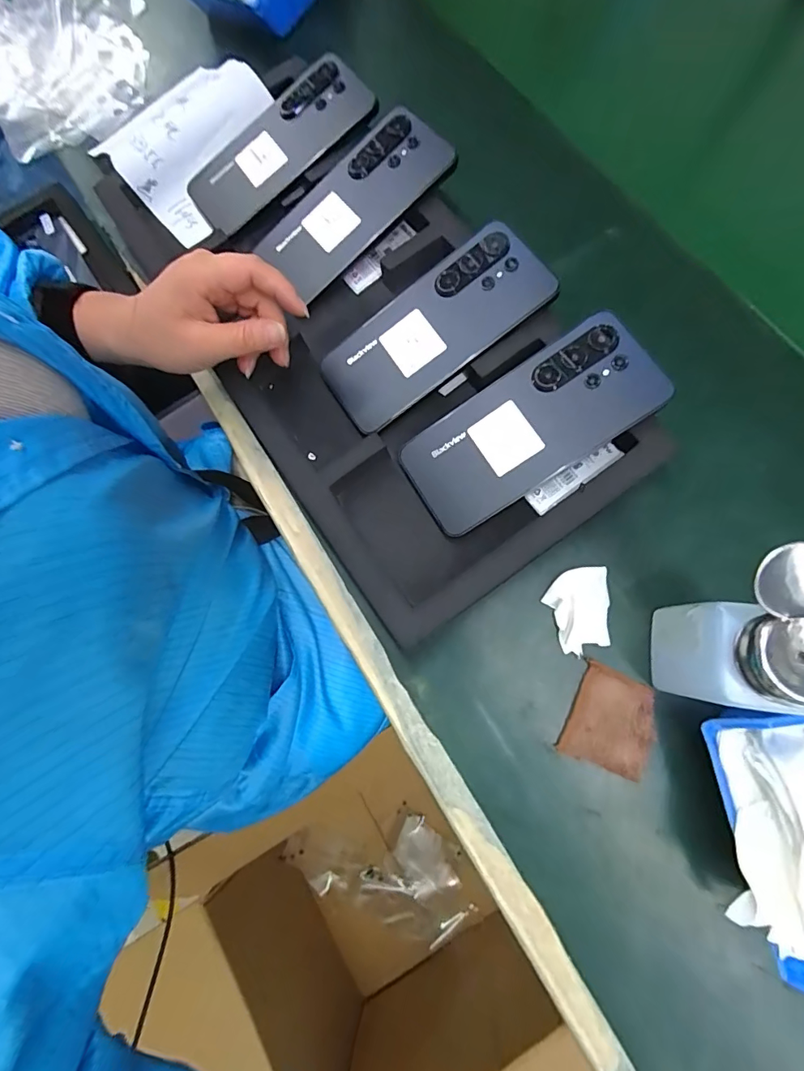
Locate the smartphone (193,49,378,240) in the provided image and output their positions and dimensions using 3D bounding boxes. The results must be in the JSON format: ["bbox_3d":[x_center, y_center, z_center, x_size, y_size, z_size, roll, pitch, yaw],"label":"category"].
[{"bbox_3d":[-0.106,-0.333,0.389,0.168,0.012,0.091,-34,79,8],"label":"smartphone"}]

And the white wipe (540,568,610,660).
[{"bbox_3d":[0.115,0.048,0.297,0.038,0.010,0.055,0,76,4],"label":"white wipe"}]

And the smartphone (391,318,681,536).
[{"bbox_3d":[0.082,-0.073,0.303,0.167,0.006,0.078,-34,75,10],"label":"smartphone"}]

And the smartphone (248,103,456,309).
[{"bbox_3d":[-0.040,-0.264,0.363,0.153,0.012,0.073,-38,79,9],"label":"smartphone"}]

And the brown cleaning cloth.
[{"bbox_3d":[0.132,0.117,0.286,0.048,0.008,0.059,24,78,10],"label":"brown cleaning cloth"}]

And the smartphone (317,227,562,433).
[{"bbox_3d":[0.022,-0.149,0.329,0.167,0.011,0.076,-36,79,8],"label":"smartphone"}]

